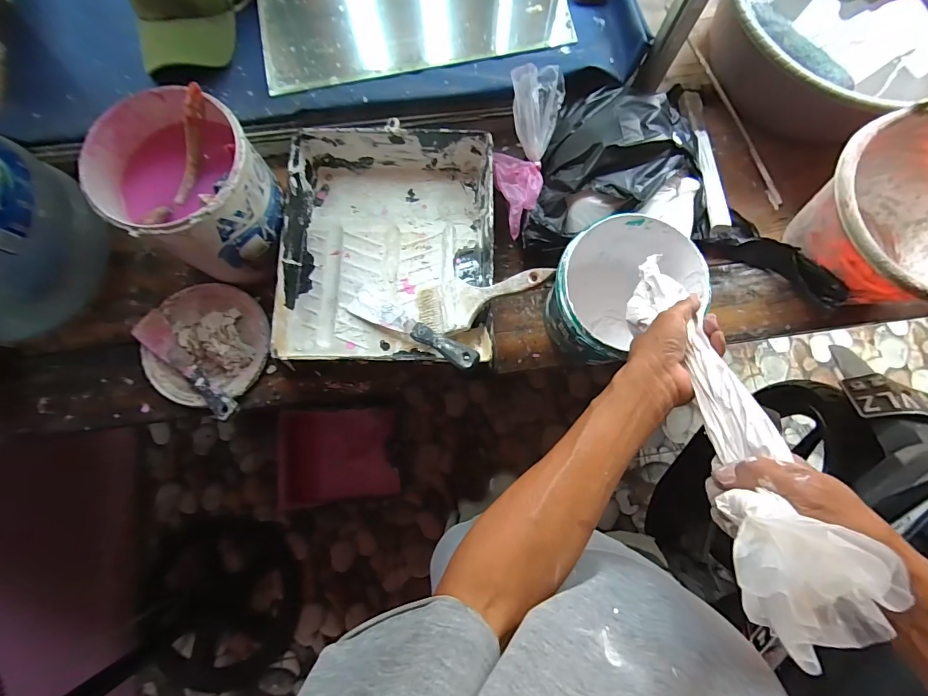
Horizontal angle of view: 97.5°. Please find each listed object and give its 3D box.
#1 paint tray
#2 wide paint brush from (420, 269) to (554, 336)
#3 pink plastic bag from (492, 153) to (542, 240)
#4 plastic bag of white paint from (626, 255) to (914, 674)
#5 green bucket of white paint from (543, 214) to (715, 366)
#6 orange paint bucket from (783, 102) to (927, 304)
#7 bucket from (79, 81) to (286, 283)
[{"bbox_3d":[-0.107,-0.149,0.601,0.290,0.073,0.342,0,80,0],"label":"paint tray"},{"bbox_3d":[0.023,-0.067,0.541,0.189,0.017,0.073,-13,80,22],"label":"wide paint brush"},{"bbox_3d":[0.081,-0.237,0.591,0.067,0.048,0.150,-10,81,-1],"label":"pink plastic bag"},{"bbox_3d":[0.192,0.034,0.311,0.062,0.064,0.338,6,38,2],"label":"plastic bag of white paint"},{"bbox_3d":[0.192,-0.075,0.527,0.164,0.141,0.188,4,81,1],"label":"green bucket of white paint"},{"bbox_3d":[0.565,-0.162,0.544,0.231,0.156,0.234,0,80,1],"label":"orange paint bucket"},{"bbox_3d":[-0.342,-0.200,0.548,0.183,0.172,0.179,37,83,6],"label":"bucket"}]

